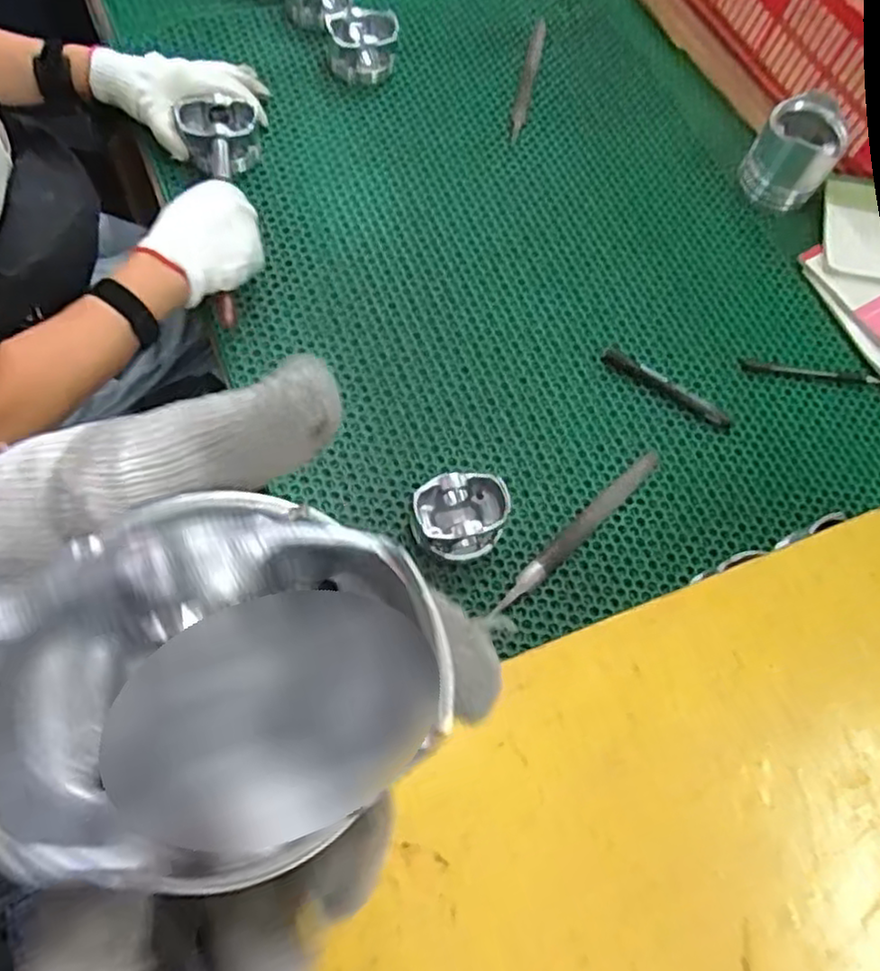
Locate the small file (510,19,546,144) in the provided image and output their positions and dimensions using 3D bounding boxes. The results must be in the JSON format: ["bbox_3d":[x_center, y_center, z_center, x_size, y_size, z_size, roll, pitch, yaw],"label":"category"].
[{"bbox_3d":[0.111,-0.509,0.873,0.016,0.008,0.217,15,66,-2],"label":"small file"}]

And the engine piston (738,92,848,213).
[{"bbox_3d":[0.416,-0.390,0.829,0.094,0.095,0.087,2,67,-6],"label":"engine piston"}]

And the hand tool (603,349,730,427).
[{"bbox_3d":[0.229,-0.100,0.714,0.138,0.004,0.020,34,67,6],"label":"hand tool"}]

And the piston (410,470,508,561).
[{"bbox_3d":[0.017,0.027,0.623,0.084,0.052,0.074,-3,68,-8],"label":"piston"}]

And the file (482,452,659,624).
[{"bbox_3d":[0.126,0.043,0.646,0.235,0.005,0.018,-40,78,-21],"label":"file"}]

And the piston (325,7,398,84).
[{"bbox_3d":[-0.091,-0.521,0.827,0.079,0.062,0.079,-1,67,-9],"label":"piston"}]

